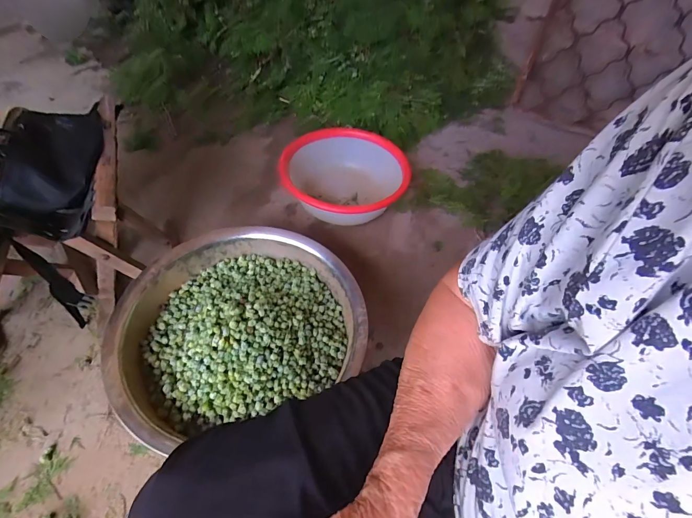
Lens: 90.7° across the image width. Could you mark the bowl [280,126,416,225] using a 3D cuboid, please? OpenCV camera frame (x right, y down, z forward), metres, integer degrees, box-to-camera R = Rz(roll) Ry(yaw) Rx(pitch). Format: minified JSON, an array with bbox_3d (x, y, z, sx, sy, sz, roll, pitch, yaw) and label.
[{"bbox_3d":[-0.008,-0.241,1.009,0.333,0.121,0.354,3,54,-4],"label":"bowl"}]

